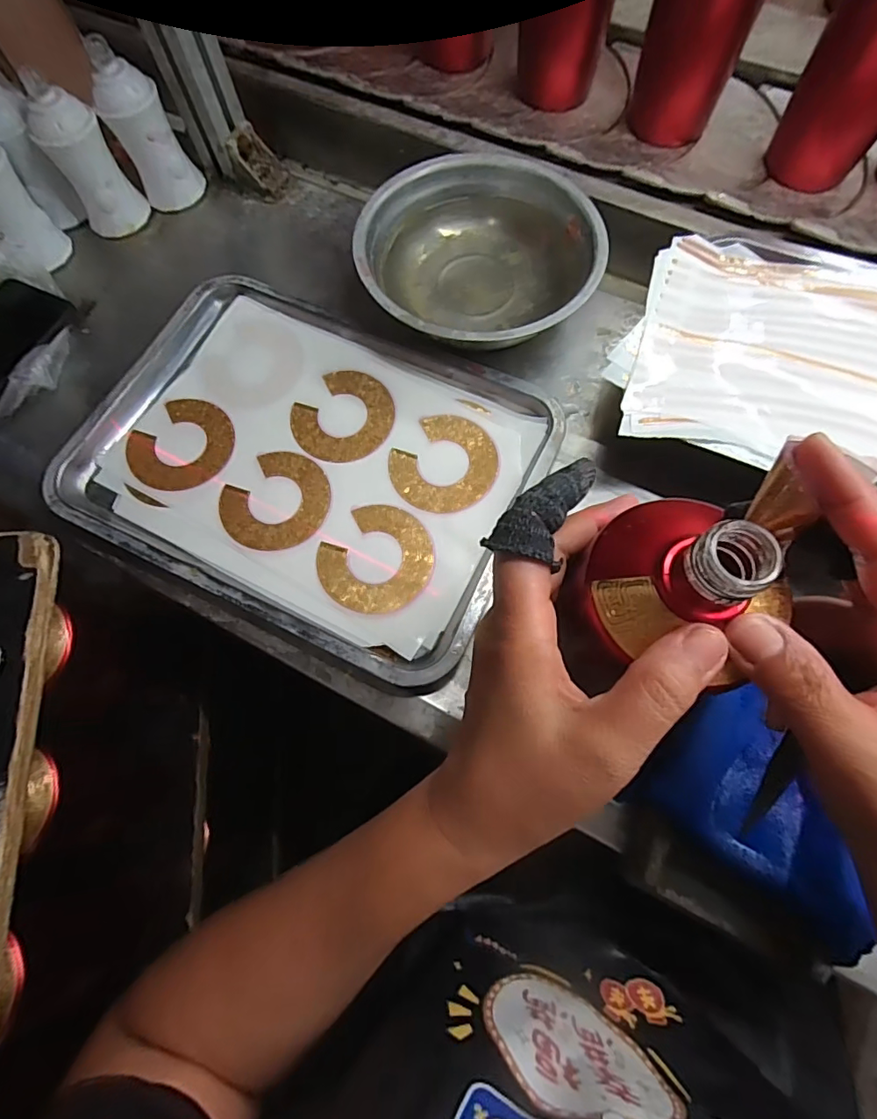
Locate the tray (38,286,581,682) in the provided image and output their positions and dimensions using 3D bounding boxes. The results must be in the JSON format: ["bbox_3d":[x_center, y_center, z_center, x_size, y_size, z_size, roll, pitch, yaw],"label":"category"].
[{"bbox_3d":[-0.104,-0.082,0.402,0.334,0.021,0.256,26,74,10],"label":"tray"}]

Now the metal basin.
[{"bbox_3d":[0.035,-0.249,0.433,0.192,0.042,0.186,0,71,1],"label":"metal basin"}]

